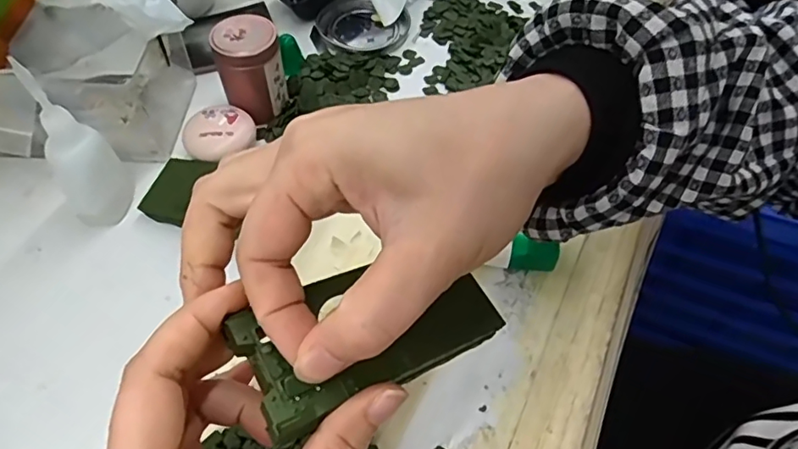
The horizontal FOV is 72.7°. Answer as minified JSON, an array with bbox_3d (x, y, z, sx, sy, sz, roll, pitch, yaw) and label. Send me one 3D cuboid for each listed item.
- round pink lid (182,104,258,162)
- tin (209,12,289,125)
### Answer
[{"bbox_3d":[-0.124,-0.063,0.380,0.049,0.021,0.040,-21,59,-15],"label":"round pink lid"},{"bbox_3d":[-0.106,-0.110,0.386,0.041,0.061,0.041,1,56,-1],"label":"tin"}]

